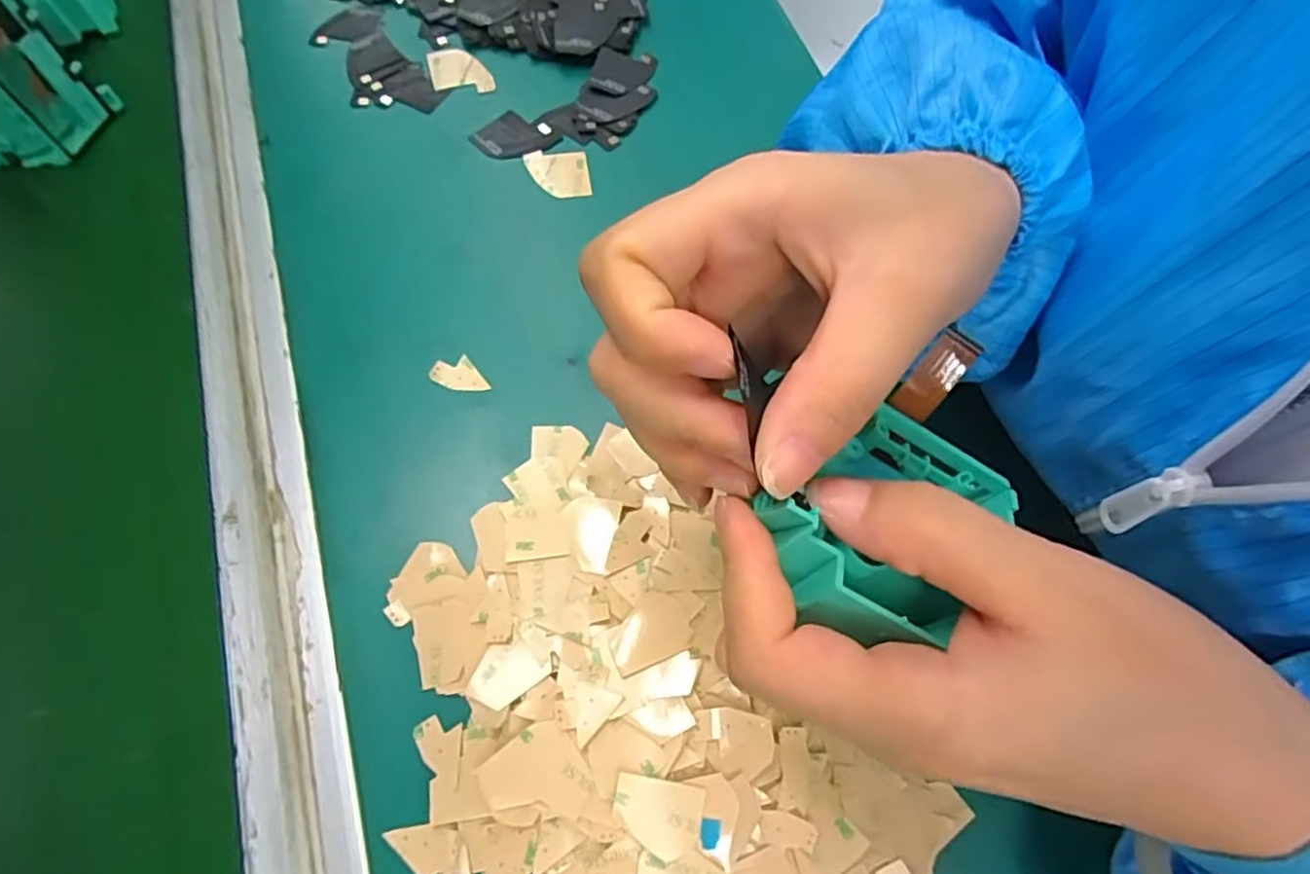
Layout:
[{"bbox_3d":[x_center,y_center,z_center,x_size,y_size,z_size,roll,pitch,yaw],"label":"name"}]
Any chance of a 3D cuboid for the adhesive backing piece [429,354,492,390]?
[{"bbox_3d":[-0.085,-0.028,0.304,0.026,0.004,0.016,4,70,2],"label":"adhesive backing piece"}]

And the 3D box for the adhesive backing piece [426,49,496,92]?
[{"bbox_3d":[-0.107,-0.201,0.380,0.032,0.004,0.037,-17,72,1],"label":"adhesive backing piece"}]

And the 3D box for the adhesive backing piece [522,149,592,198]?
[{"bbox_3d":[-0.050,-0.135,0.353,0.031,0.004,0.031,-10,67,-4],"label":"adhesive backing piece"}]

